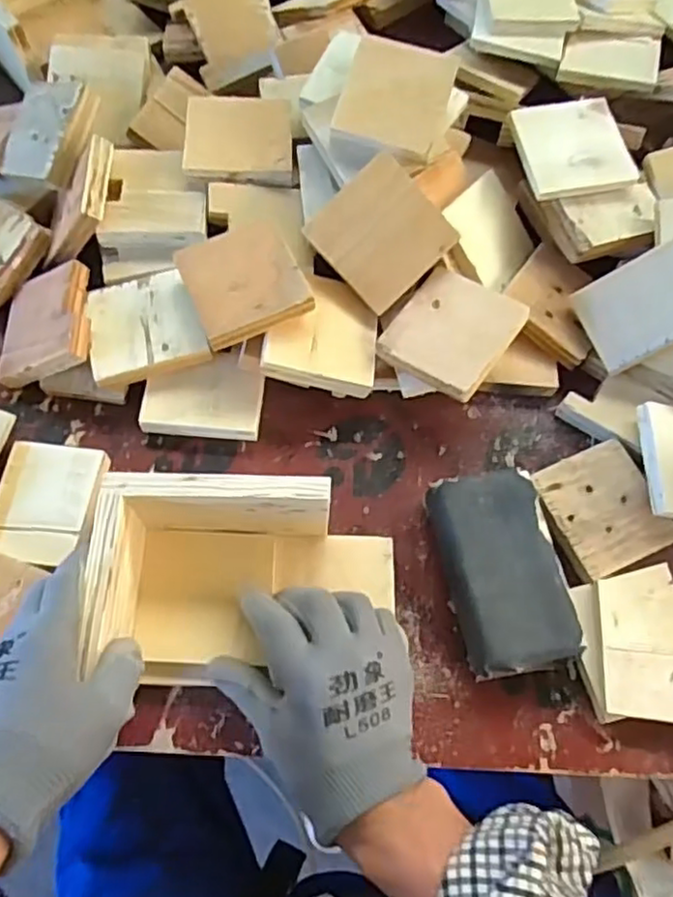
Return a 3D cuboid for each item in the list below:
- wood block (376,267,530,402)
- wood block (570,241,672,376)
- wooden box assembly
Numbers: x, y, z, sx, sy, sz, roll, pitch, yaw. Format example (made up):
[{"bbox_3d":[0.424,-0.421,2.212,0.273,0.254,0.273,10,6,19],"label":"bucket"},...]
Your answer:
[{"bbox_3d":[0.089,-0.091,0.515,0.085,0.009,0.091,33,77,20],"label":"wood block"},{"bbox_3d":[0.240,-0.111,0.523,0.089,0.015,0.073,-30,75,29],"label":"wood block"},{"bbox_3d":[-0.053,0.079,0.434,0.183,0.079,0.105,0,66,-3],"label":"wooden box assembly"}]

